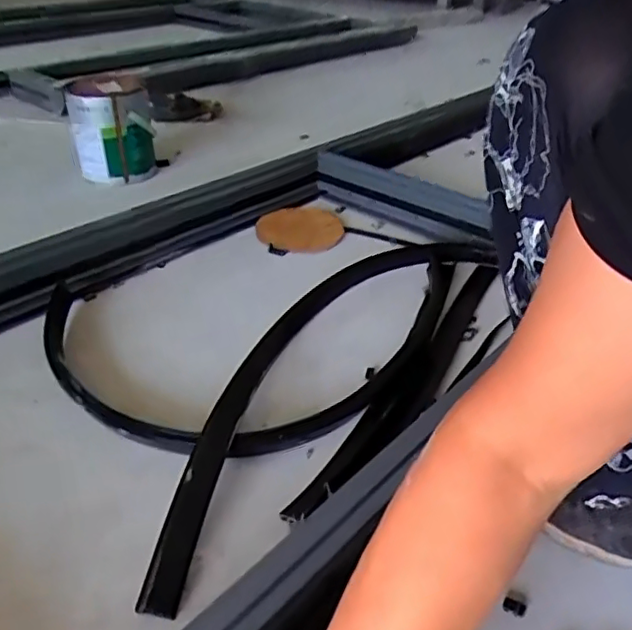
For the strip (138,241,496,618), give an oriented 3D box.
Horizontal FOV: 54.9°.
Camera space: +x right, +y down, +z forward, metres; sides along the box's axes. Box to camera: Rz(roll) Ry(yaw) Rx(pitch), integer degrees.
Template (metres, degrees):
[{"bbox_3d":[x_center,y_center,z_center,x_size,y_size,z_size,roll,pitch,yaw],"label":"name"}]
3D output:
[{"bbox_3d":[0.011,0.033,0.744,0.165,0.036,0.703,21,39,28],"label":"strip"}]

